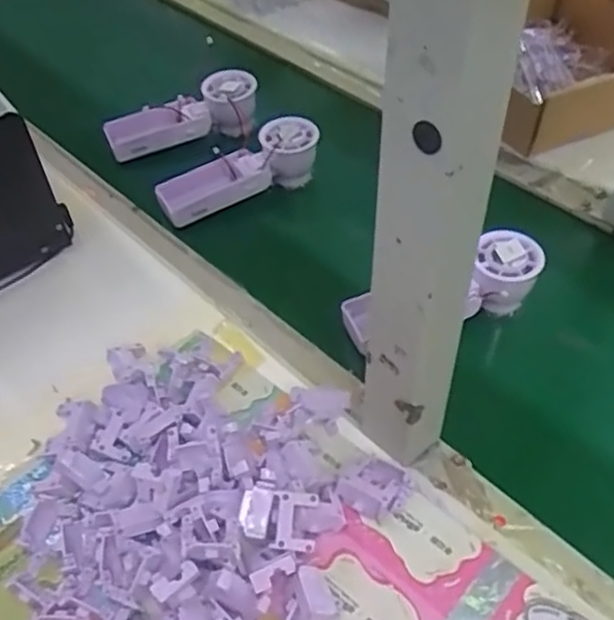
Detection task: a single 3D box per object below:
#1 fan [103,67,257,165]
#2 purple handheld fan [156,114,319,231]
[{"bbox_3d":[-0.135,-0.214,0.811,0.173,0.068,0.048,-19,50,3],"label":"fan"},{"bbox_3d":[-0.063,-0.136,0.733,0.171,0.064,0.070,-25,51,2],"label":"purple handheld fan"}]

